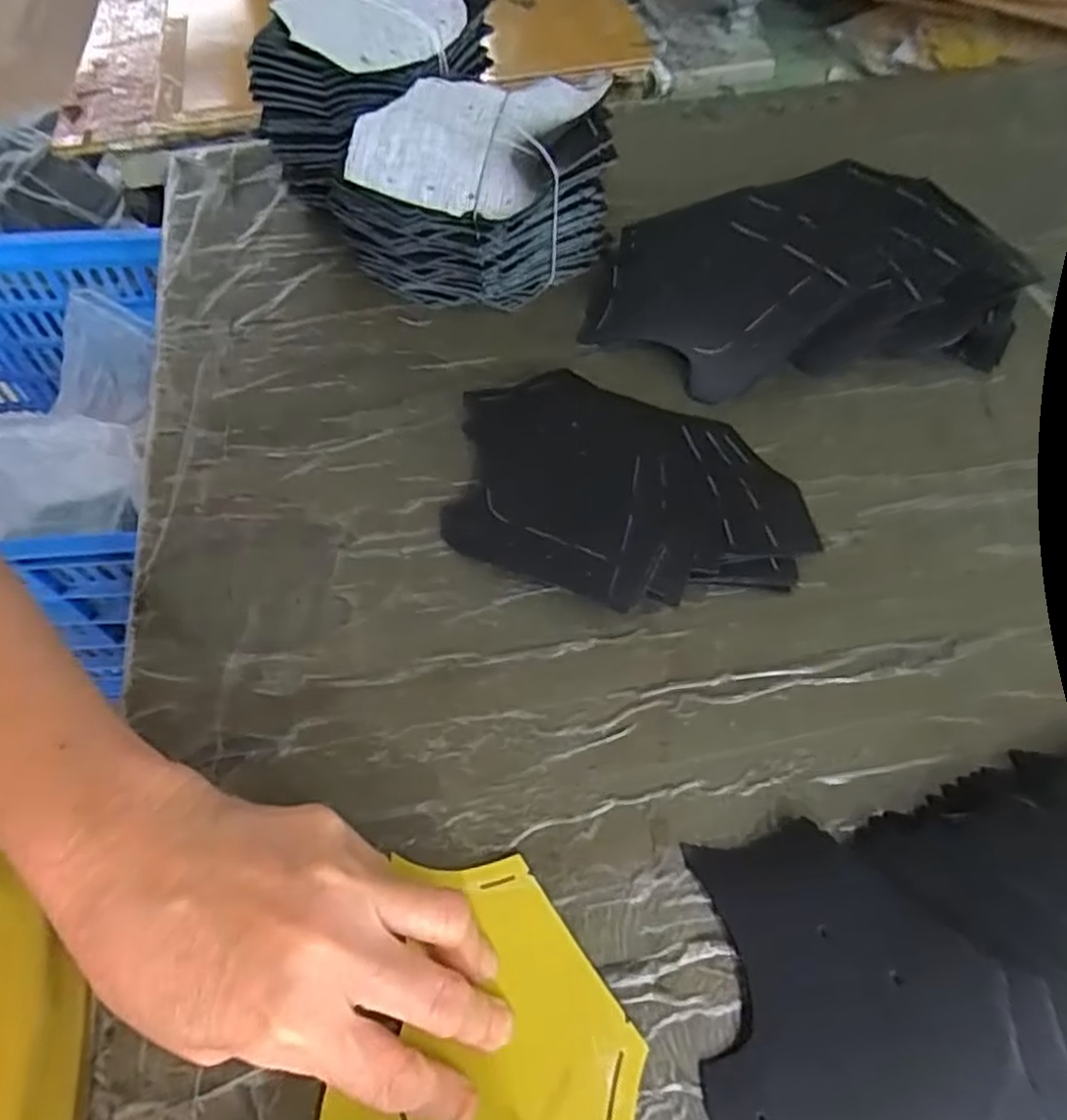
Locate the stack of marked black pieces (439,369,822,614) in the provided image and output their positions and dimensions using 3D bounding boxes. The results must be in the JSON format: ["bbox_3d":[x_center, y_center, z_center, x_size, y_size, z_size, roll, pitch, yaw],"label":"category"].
[{"bbox_3d":[0.048,-0.032,0.370,0.177,0.026,0.122,12,60,5],"label":"stack of marked black pieces"}]

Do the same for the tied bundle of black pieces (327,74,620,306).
[{"bbox_3d":[-0.034,-0.207,0.432,0.154,0.095,0.091,1,59,-1],"label":"tied bundle of black pieces"}]

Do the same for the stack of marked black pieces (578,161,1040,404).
[{"bbox_3d":[0.161,-0.167,0.438,0.254,0.054,0.121,-7,60,-5],"label":"stack of marked black pieces"}]

